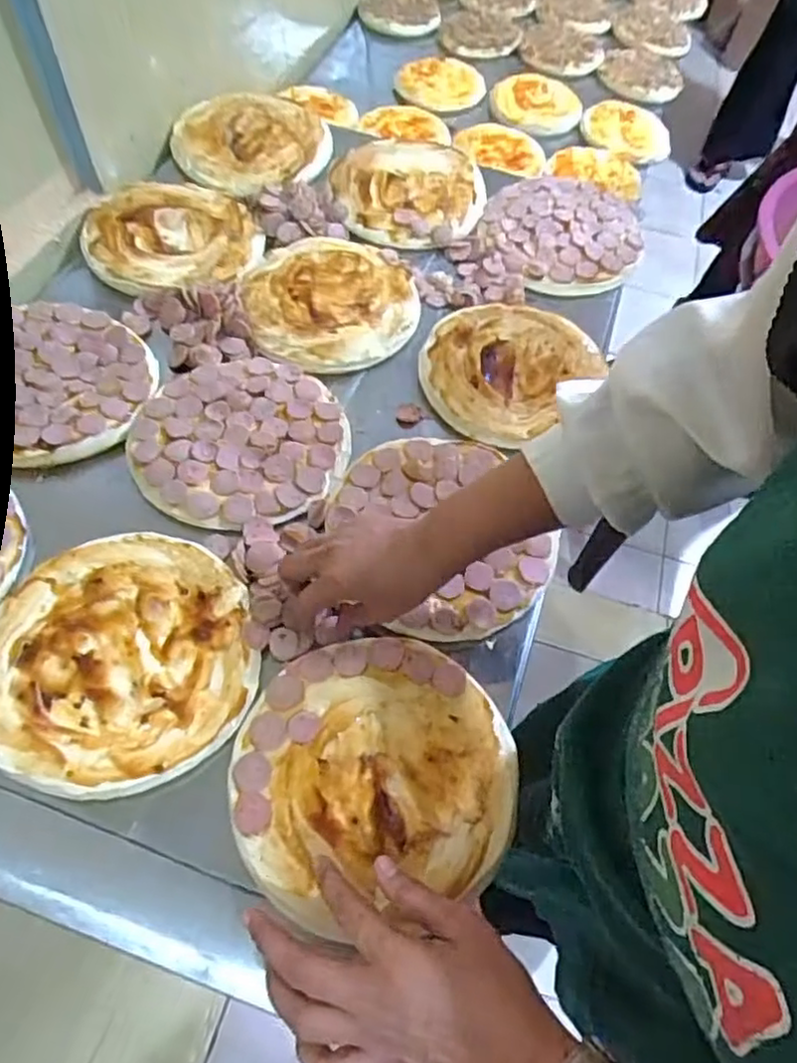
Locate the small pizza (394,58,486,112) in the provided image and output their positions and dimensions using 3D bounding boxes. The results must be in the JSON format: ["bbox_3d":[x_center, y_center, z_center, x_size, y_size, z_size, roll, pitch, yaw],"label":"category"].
[{"bbox_3d":[0.069,-0.763,1.128,0.148,0.024,0.151,2,59,-3],"label":"small pizza"}]

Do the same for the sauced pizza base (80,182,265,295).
[{"bbox_3d":[-0.261,-0.343,0.765,0.189,0.029,0.178,2,59,-3],"label":"sauced pizza base"}]

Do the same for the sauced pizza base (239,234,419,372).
[{"bbox_3d":[-0.075,-0.260,0.733,0.188,0.021,0.198,2,59,-3],"label":"sauced pizza base"}]

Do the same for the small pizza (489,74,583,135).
[{"bbox_3d":[0.228,-0.711,1.095,0.146,0.024,0.168,9,57,-7],"label":"small pizza"}]

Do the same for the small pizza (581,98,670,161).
[{"bbox_3d":[0.385,-0.661,1.096,0.165,0.028,0.119,-20,80,-22],"label":"small pizza"}]

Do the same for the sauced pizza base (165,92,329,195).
[{"bbox_3d":[-0.188,-0.513,0.861,0.194,0.016,0.178,2,59,-3],"label":"sauced pizza base"}]

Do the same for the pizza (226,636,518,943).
[{"bbox_3d":[-0.019,0.167,0.482,0.200,0.020,0.184,-11,61,-11],"label":"pizza"}]

